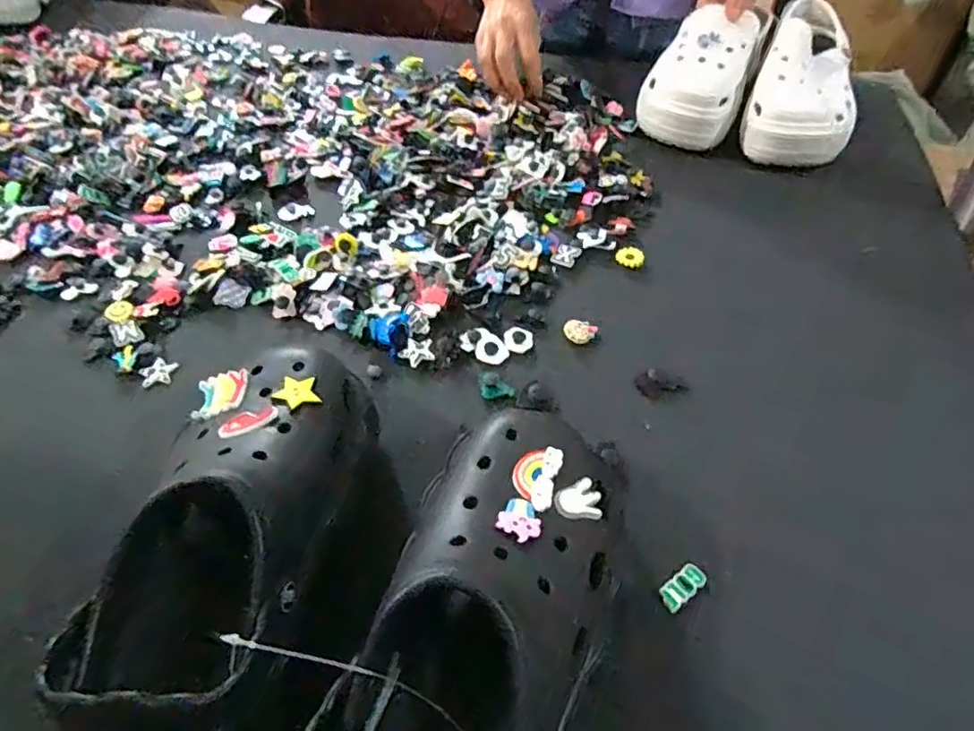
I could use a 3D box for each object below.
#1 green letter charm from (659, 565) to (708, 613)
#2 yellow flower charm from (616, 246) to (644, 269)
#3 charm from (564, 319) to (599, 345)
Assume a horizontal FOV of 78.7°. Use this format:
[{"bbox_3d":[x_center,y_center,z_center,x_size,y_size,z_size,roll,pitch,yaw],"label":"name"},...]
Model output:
[{"bbox_3d":[0.116,0.131,0.352,0.032,0.004,0.015,-31,57,-24],"label":"green letter charm"},{"bbox_3d":[0.131,-0.099,0.541,0.025,0.005,0.020,23,53,18],"label":"yellow flower charm"},{"bbox_3d":[0.075,-0.026,0.482,0.026,0.013,0.019,12,51,9],"label":"charm"}]

